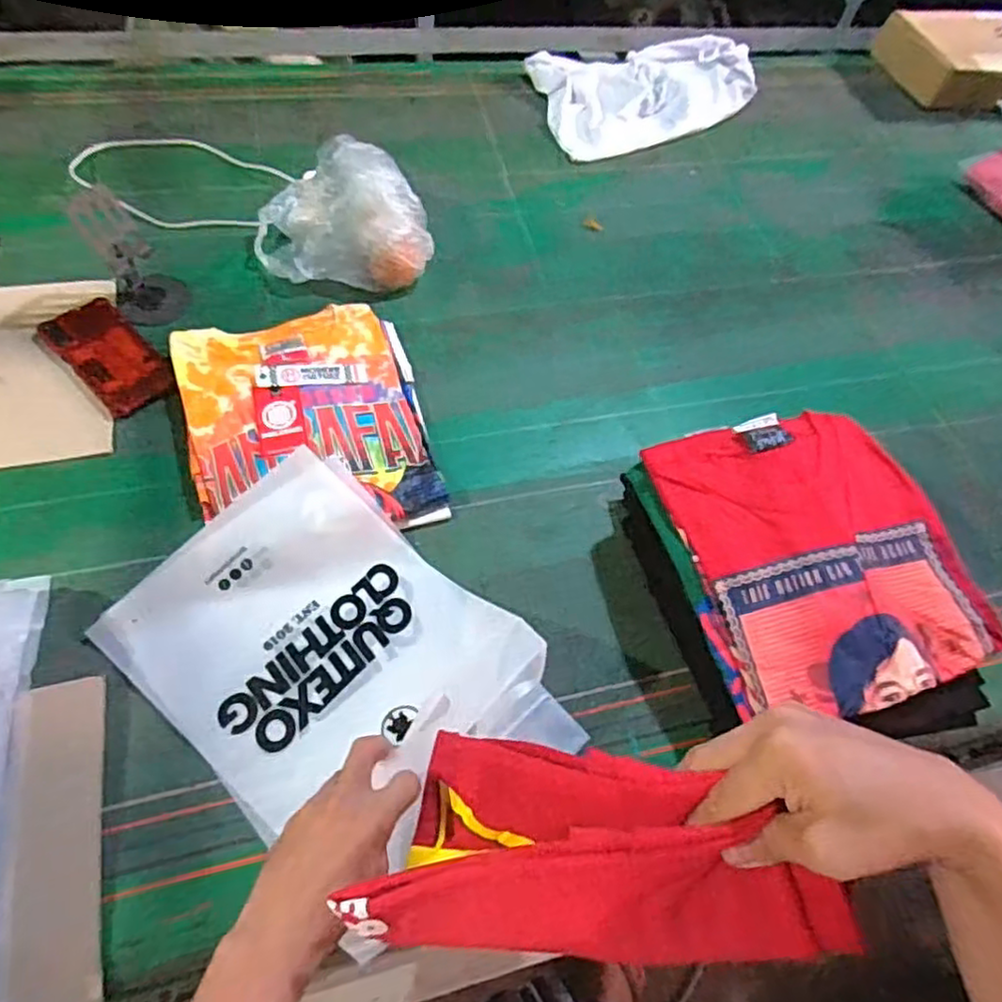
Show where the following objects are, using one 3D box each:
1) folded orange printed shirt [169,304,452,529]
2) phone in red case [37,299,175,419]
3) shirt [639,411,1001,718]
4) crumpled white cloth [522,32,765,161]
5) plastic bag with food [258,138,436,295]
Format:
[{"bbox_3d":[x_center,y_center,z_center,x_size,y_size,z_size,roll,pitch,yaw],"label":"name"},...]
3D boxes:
[{"bbox_3d":[-0.204,-0.091,0.719,0.242,0.035,0.297,-13,61,-15],"label":"folded orange printed shirt"},{"bbox_3d":[-0.431,-0.160,0.748,0.079,0.014,0.159,-37,70,-26],"label":"phone in red case"},{"bbox_3d":[0.276,0.038,0.597,0.224,0.038,0.272,-14,62,-16],"label":"shirt"},{"bbox_3d":[0.245,-0.688,1.137,0.380,0.046,0.255,-19,63,-19],"label":"crumpled white cloth"},{"bbox_3d":[-0.199,-0.351,0.844,0.209,0.099,0.176,-7,60,-12],"label":"plastic bag with food"}]

